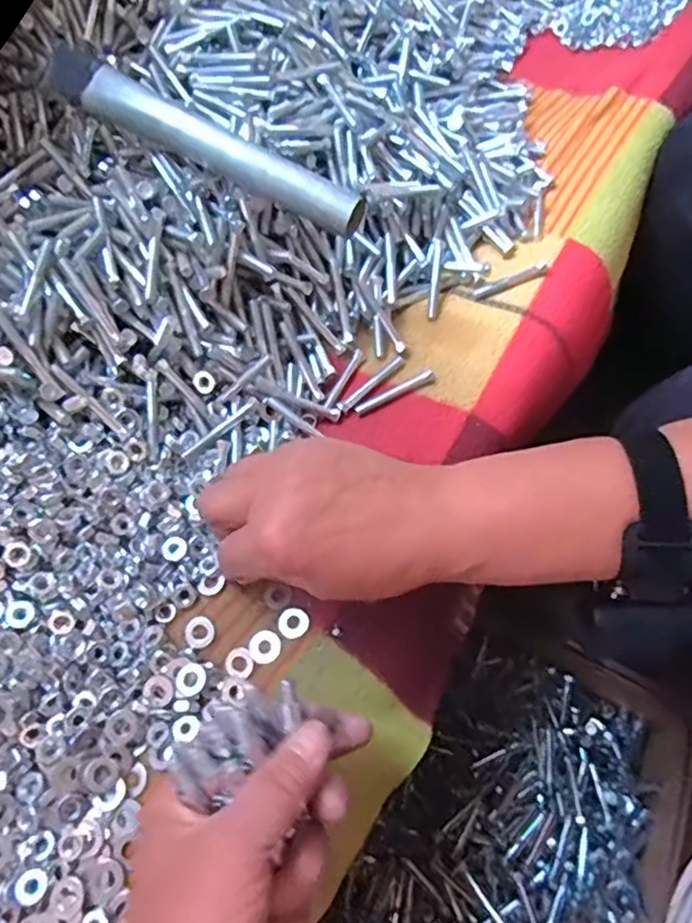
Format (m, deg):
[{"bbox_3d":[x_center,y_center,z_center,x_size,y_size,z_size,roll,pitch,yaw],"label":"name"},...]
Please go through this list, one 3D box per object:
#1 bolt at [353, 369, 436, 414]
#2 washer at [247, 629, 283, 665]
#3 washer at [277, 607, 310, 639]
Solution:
[{"bbox_3d":[0.032,-0.046,0.404,0.057,0.008,0.008,-24,64,-10],"label":"bolt"},{"bbox_3d":[-0.045,0.103,0.342,0.018,0.004,0.018,-1,62,2],"label":"washer"},{"bbox_3d":[-0.030,0.090,0.346,0.017,0.004,0.017,-1,62,2],"label":"washer"}]

